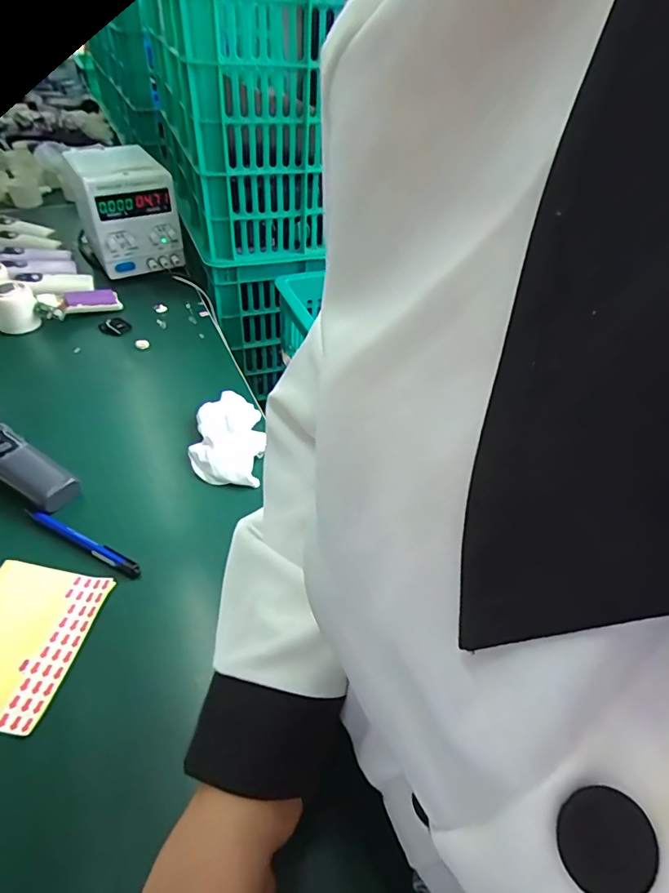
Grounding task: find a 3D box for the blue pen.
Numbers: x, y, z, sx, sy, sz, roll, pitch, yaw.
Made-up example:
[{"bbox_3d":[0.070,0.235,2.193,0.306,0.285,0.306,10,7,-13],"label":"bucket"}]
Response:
[{"bbox_3d":[-0.229,0.084,0.440,0.130,0.006,0.012,22,48,17],"label":"blue pen"}]

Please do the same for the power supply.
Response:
[{"bbox_3d":[-0.341,-0.392,0.804,0.129,0.142,0.166,-19,49,-21],"label":"power supply"}]

